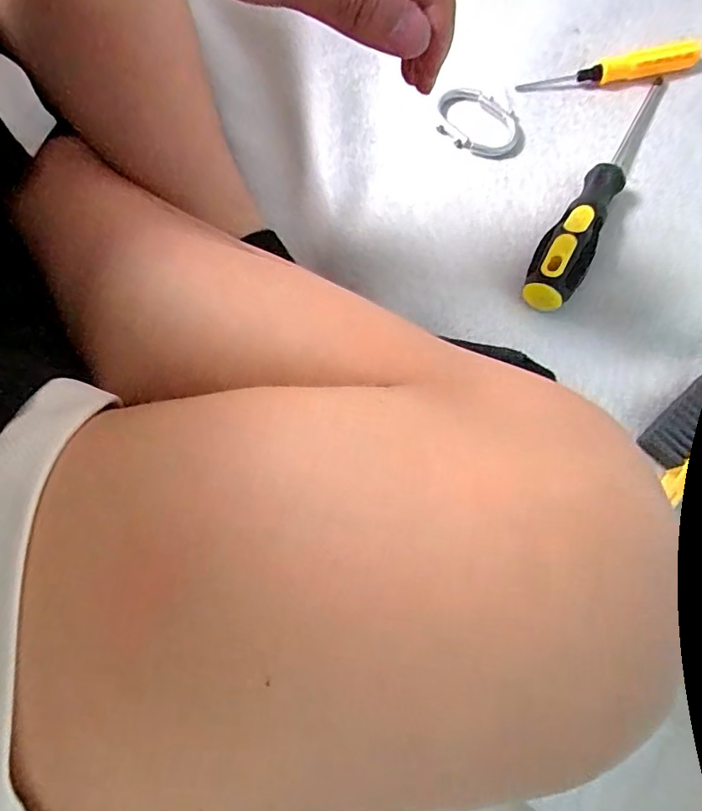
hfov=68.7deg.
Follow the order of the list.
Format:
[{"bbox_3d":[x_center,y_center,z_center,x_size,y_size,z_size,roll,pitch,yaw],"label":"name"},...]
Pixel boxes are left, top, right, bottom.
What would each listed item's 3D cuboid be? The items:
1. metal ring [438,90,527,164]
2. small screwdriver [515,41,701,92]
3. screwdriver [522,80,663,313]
[{"bbox_3d":[0.093,-0.201,0.368,0.067,0.008,0.044,34,77,11],"label":"metal ring"},{"bbox_3d":[0.188,-0.244,0.374,0.131,0.012,0.015,-11,73,-1],"label":"small screwdriver"},{"bbox_3d":[0.162,-0.147,0.334,0.031,0.027,0.196,27,76,9],"label":"screwdriver"}]

